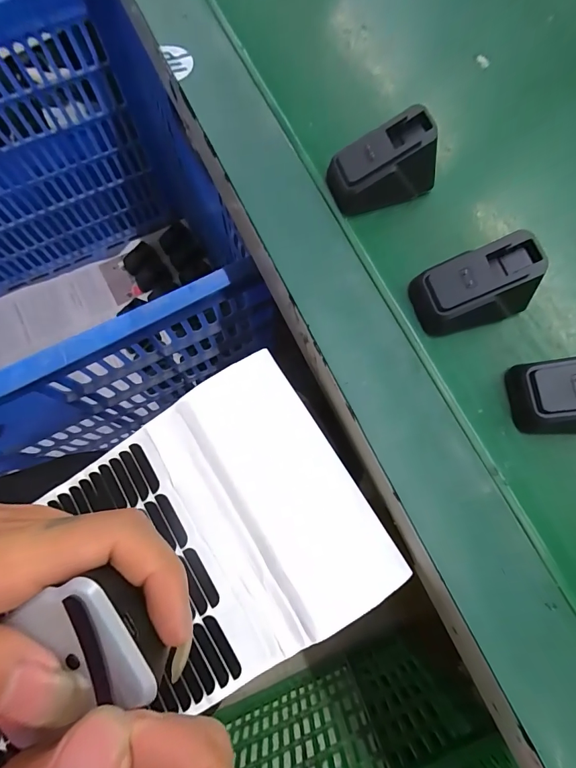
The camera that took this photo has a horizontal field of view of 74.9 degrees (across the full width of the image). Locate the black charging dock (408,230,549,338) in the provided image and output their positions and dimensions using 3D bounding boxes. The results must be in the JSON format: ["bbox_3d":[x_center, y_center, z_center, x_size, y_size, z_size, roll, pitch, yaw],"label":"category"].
[{"bbox_3d":[0.112,-0.059,0.227,0.067,0.042,0.043,-12,74,-5],"label":"black charging dock"}]

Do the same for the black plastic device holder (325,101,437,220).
[{"bbox_3d":[0.062,-0.144,0.247,0.064,0.044,0.033,-9,74,-4],"label":"black plastic device holder"}]

